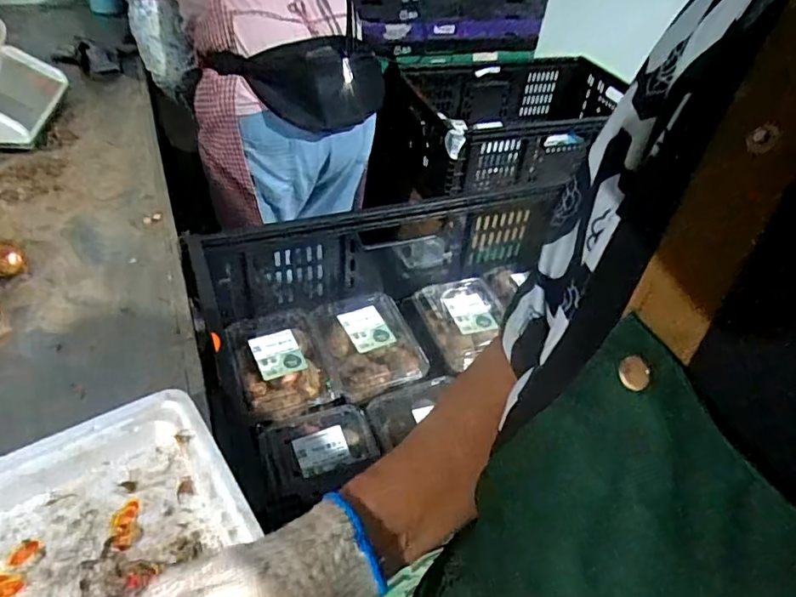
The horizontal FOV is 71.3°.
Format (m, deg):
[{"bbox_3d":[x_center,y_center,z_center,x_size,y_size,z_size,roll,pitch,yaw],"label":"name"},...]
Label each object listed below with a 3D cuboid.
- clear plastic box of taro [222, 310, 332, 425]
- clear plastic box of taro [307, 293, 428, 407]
[{"bbox_3d":[-0.158,0.092,0.765,0.131,0.047,0.166,-12,45,-20],"label":"clear plastic box of taro"},{"bbox_3d":[-0.041,0.067,0.833,0.149,0.053,0.175,-13,45,-21],"label":"clear plastic box of taro"}]

